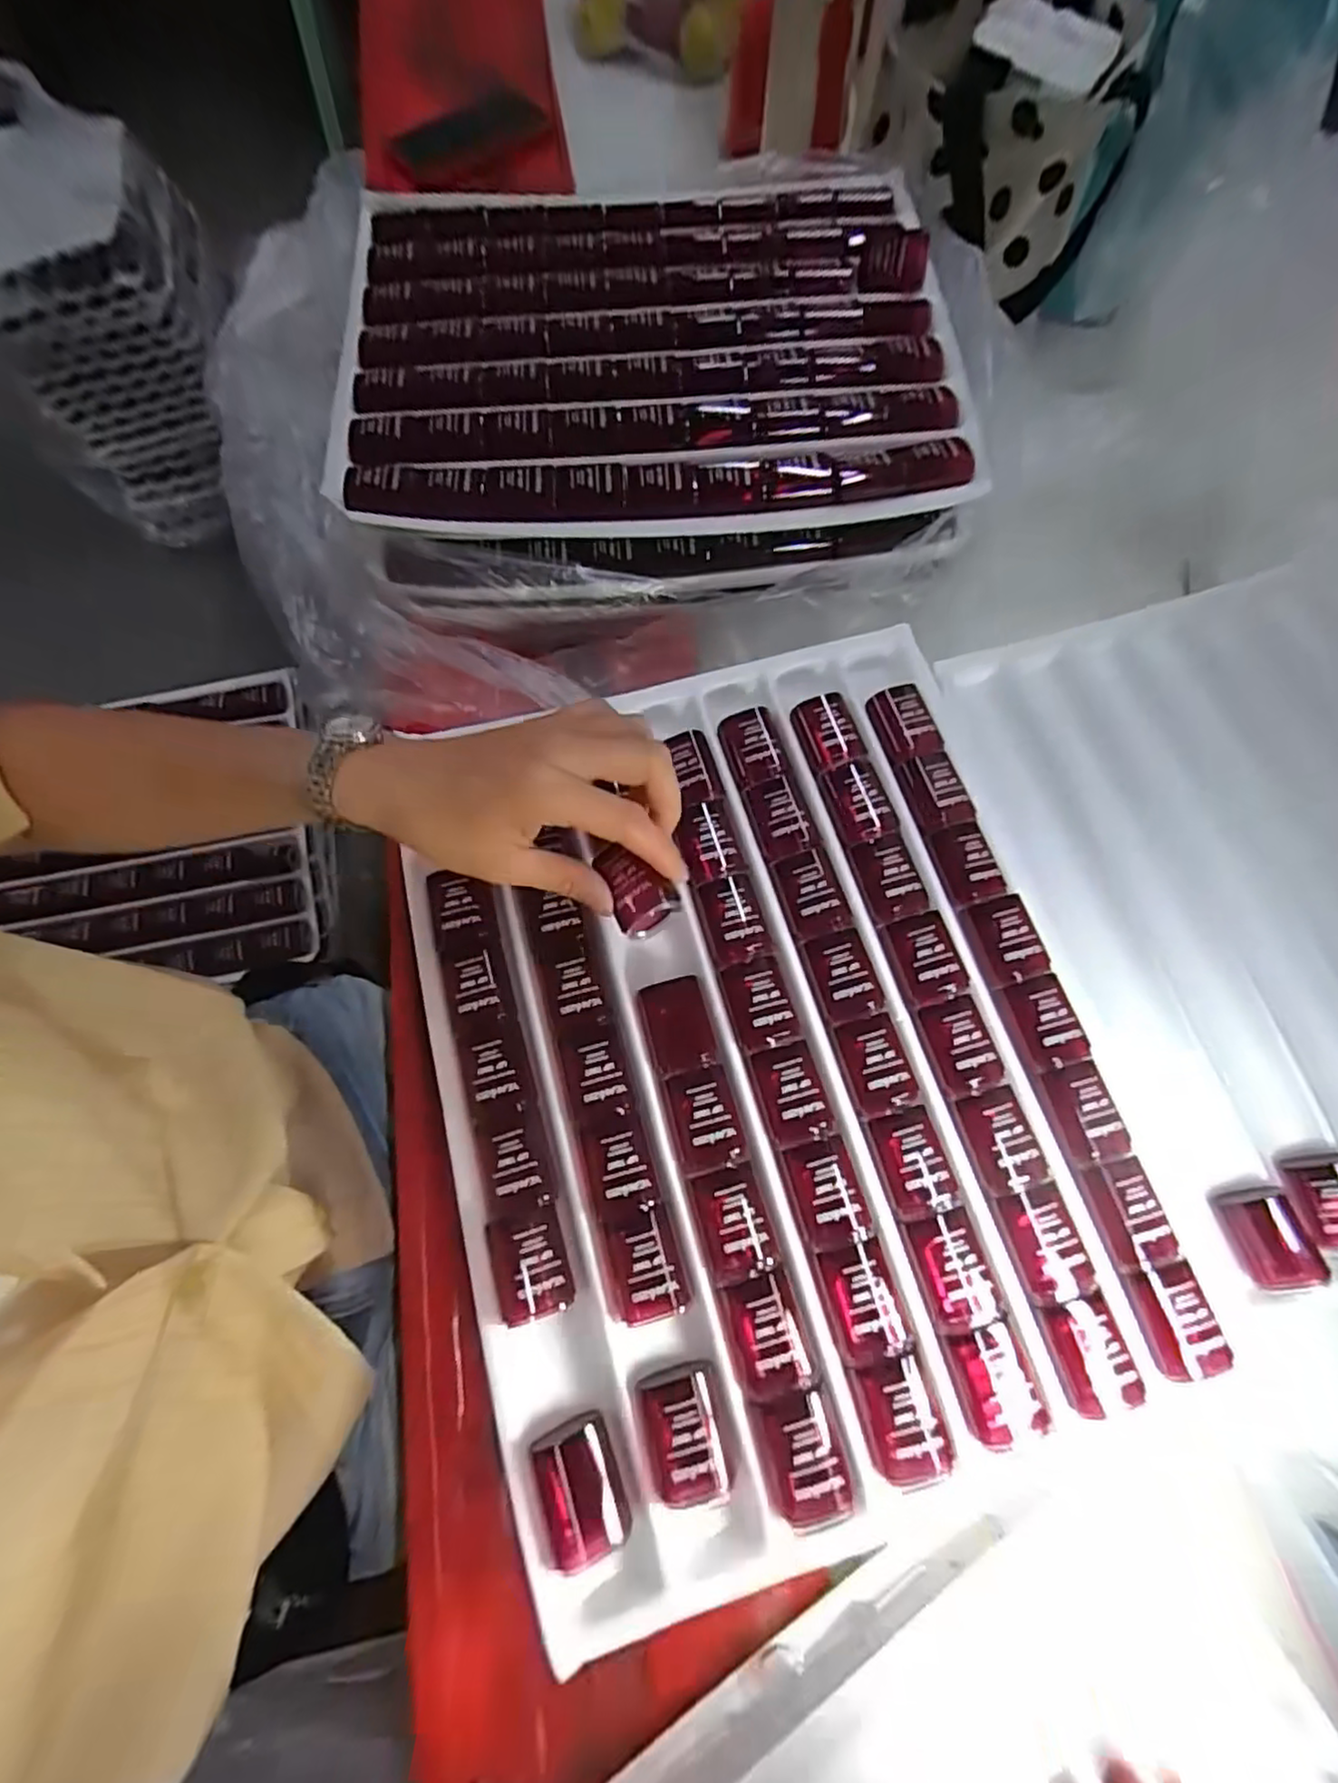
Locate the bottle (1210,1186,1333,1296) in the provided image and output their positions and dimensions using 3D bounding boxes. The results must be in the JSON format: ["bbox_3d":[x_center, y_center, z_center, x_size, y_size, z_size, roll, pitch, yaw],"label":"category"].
[{"bbox_3d":[0.300,0.173,0.339,0.032,0.035,0.053,-17,72,-6],"label":"bottle"}]

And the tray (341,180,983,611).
[{"bbox_3d":[-0.012,-0.348,0.468,0.383,0.069,0.306,-2,70,-1],"label":"tray"}]

